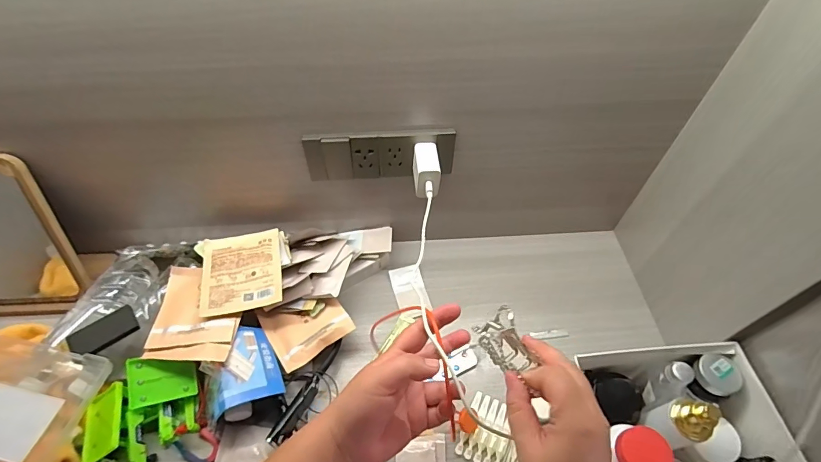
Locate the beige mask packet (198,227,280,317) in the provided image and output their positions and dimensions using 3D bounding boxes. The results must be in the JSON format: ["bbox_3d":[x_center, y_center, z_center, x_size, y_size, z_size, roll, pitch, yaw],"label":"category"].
[{"bbox_3d":[-0.236,0.054,0.584,0.104,0.012,0.125,-12,53,-6],"label":"beige mask packet"}]

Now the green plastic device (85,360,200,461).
[{"bbox_3d":[-0.335,0.226,0.512,0.129,0.052,0.120,-9,65,1],"label":"green plastic device"}]

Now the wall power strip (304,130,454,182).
[{"bbox_3d":[-0.039,-0.100,0.551,0.194,0.070,0.017,-2,53,-3],"label":"wall power strip"}]

